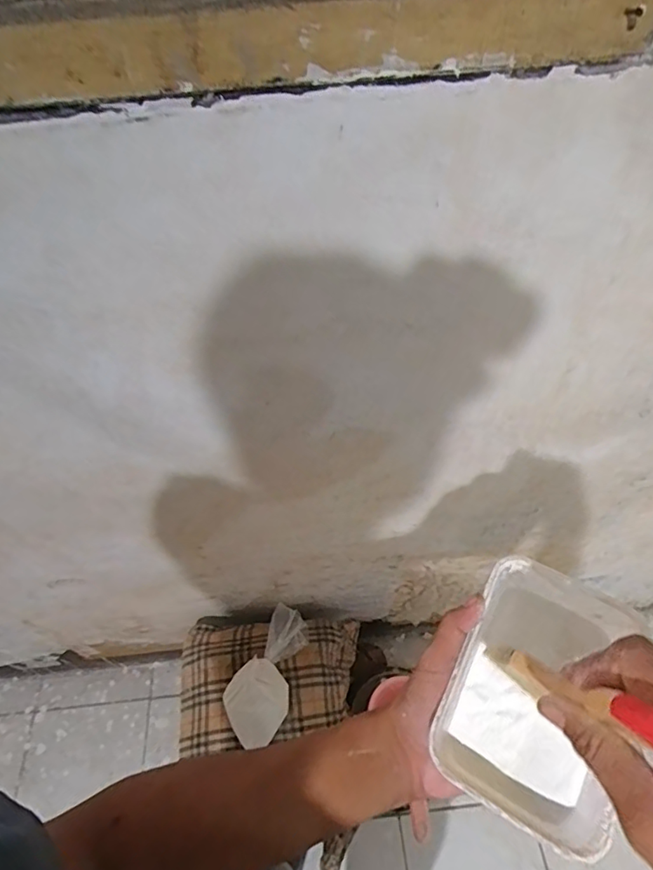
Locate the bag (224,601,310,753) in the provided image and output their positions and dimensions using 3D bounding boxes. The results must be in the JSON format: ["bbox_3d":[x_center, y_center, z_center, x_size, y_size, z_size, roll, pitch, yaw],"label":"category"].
[{"bbox_3d":[-0.103,0.430,0.931,0.103,0.049,0.218,22,57,19],"label":"bag"}]

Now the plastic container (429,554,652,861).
[{"bbox_3d":[0.156,0.187,0.371,0.113,0.047,0.172,22,57,19],"label":"plastic container"}]

